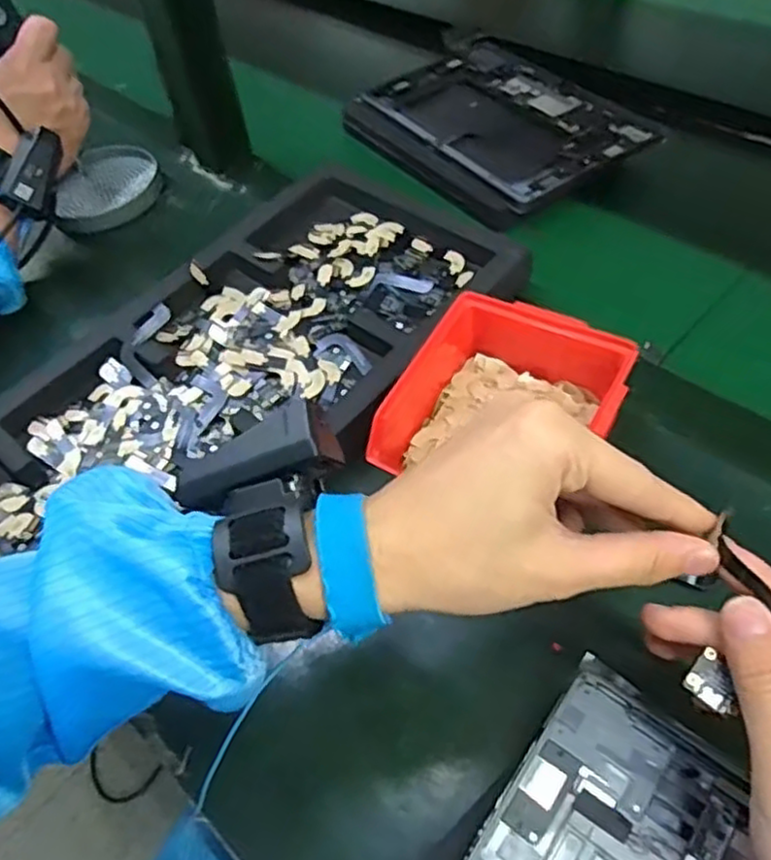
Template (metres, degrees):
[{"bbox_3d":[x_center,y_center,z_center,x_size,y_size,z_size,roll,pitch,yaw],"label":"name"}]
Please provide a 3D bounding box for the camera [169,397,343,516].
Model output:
[{"bbox_3d":[-0.057,0.014,0.308,0.070,0.021,0.030,-23,52,3],"label":"camera"}]

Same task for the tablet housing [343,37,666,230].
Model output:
[{"bbox_3d":[0.096,-0.292,0.672,0.204,0.021,0.259,-30,54,-16],"label":"tablet housing"}]

